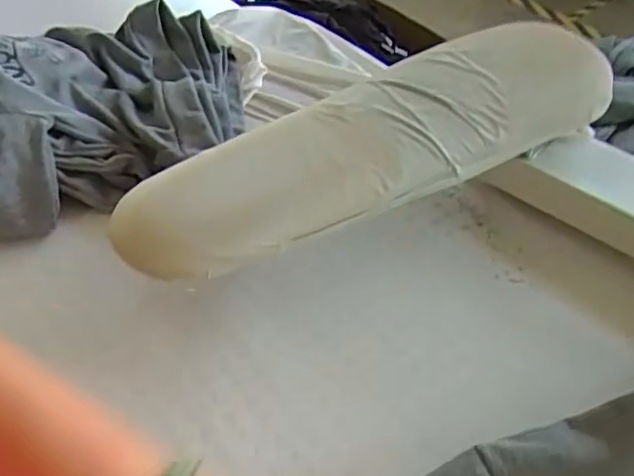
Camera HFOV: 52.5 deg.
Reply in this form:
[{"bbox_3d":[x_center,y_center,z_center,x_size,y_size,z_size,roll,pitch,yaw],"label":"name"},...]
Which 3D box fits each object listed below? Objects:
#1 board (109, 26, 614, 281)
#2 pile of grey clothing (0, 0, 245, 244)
[{"bbox_3d":[0.084,-0.120,0.666,0.513,0.065,0.166,-25,55,-19],"label":"board"},{"bbox_3d":[-0.302,-0.181,0.766,0.478,0.123,0.289,-31,57,-32],"label":"pile of grey clothing"}]

